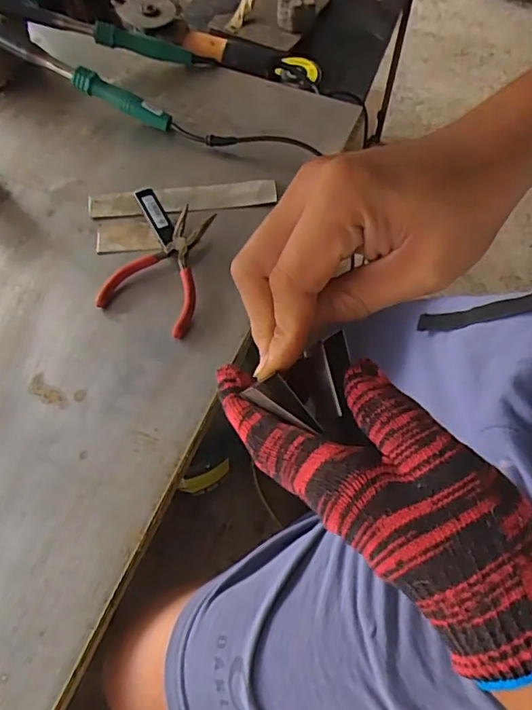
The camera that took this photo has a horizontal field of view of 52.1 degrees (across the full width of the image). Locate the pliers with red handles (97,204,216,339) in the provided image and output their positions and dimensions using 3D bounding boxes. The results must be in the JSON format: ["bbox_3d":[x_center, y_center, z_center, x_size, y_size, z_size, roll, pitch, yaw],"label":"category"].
[{"bbox_3d":[-0.102,-0.094,0.576,0.095,0.021,0.138,20,64,10],"label":"pliers with red handles"}]

